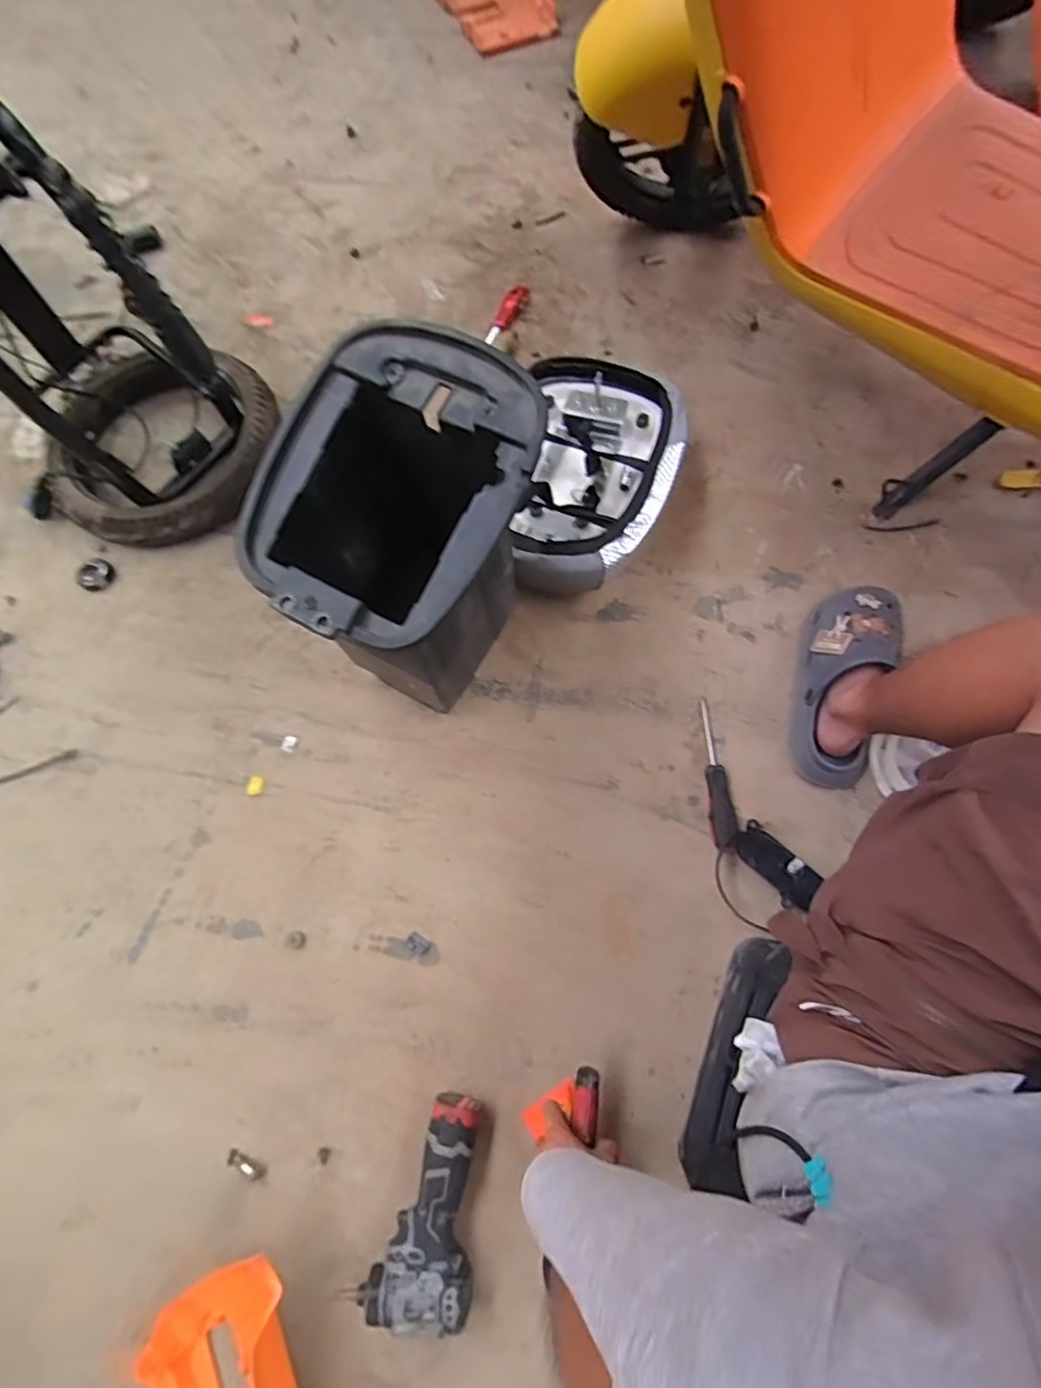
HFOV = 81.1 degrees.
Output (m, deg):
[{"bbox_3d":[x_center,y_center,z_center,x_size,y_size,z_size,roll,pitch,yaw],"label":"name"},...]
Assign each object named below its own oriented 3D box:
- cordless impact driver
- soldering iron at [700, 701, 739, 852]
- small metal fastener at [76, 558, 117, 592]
[{"bbox_3d":[-0.107,0.539,0.643,0.121,0.055,0.194,4,72,3],"label":"cordless impact driver"},{"bbox_3d":[0.252,0.099,0.775,0.031,0.030,0.195,-1,72,2],"label":"soldering iron"},{"bbox_3d":[-0.655,-0.184,0.938,0.057,0.011,0.051,26,75,10],"label":"small metal fastener"}]

